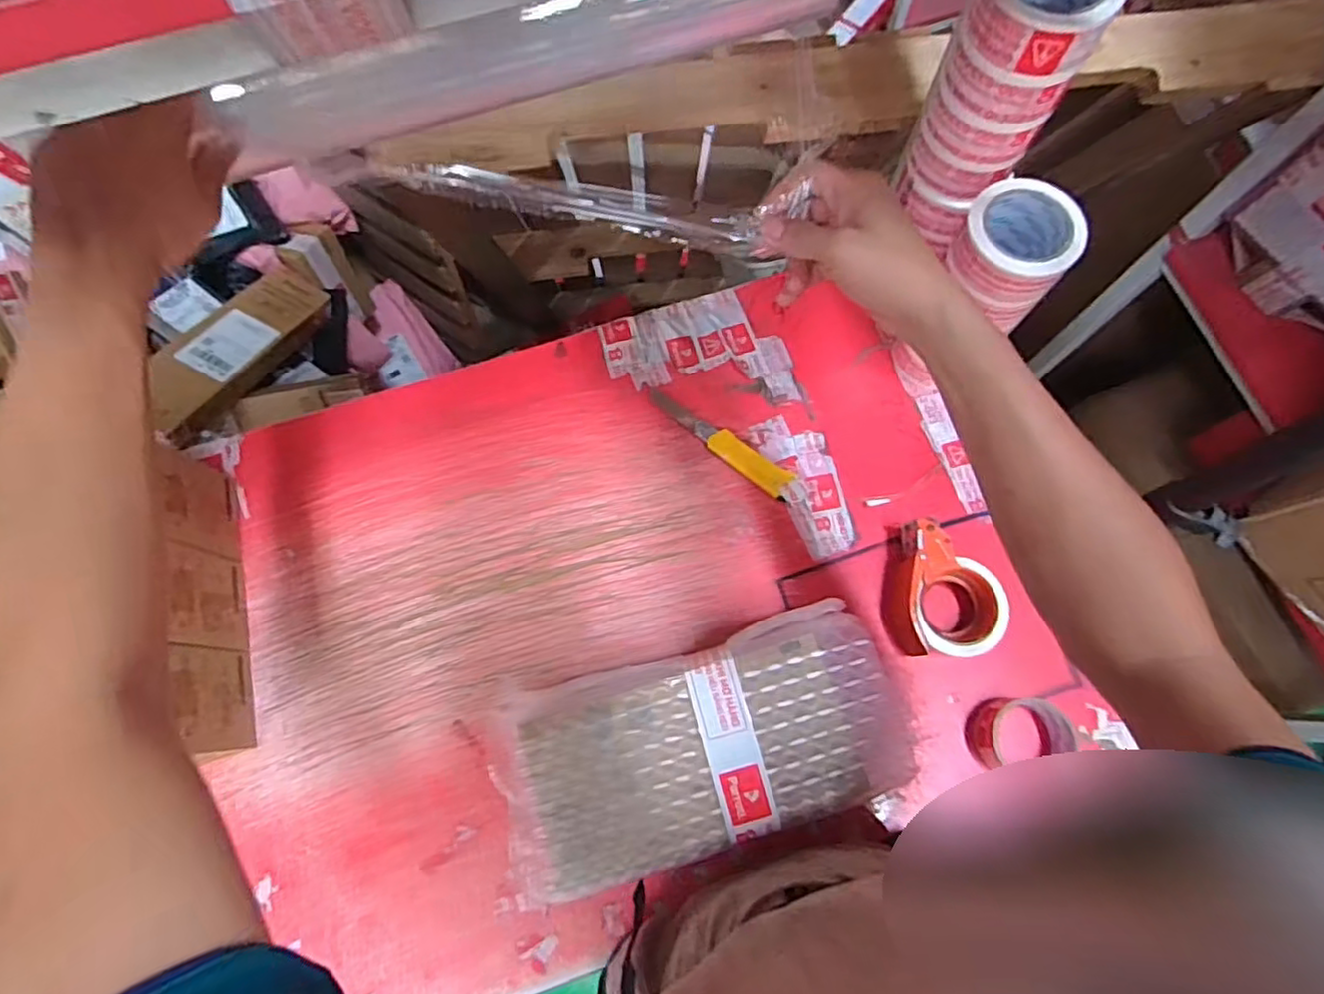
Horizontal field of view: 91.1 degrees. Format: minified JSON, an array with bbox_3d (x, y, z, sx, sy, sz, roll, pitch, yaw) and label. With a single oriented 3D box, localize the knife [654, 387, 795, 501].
[{"bbox_3d":[0.067,-0.067,0.793,0.208,0.019,0.033,36,77,11],"label":"knife"}]

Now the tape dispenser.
[{"bbox_3d":[0.312,0.102,0.719,0.113,0.062,0.144,5,73,3],"label":"tape dispenser"}]

